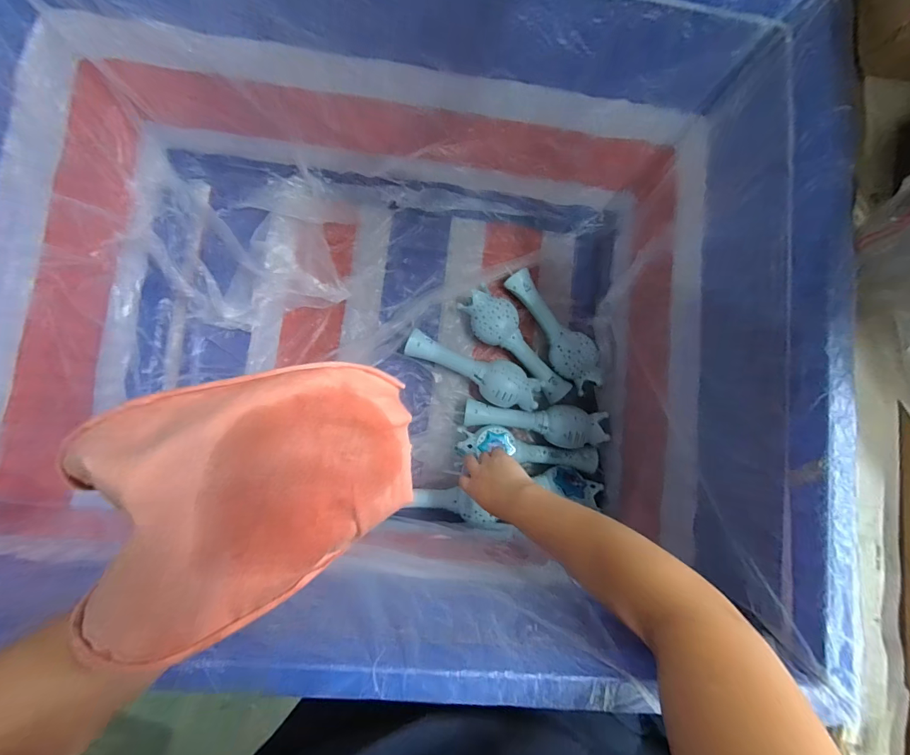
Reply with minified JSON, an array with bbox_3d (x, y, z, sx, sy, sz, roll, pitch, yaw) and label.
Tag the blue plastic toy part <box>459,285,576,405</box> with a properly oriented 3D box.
[{"bbox_3d":[0.107,-0.057,0.693,0.231,0.054,0.074,41,82,0],"label":"blue plastic toy part"}]

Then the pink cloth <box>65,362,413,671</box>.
[{"bbox_3d":[-0.099,0.066,0.228,0.156,0.042,0.146,-3,101,-41],"label":"pink cloth"}]

